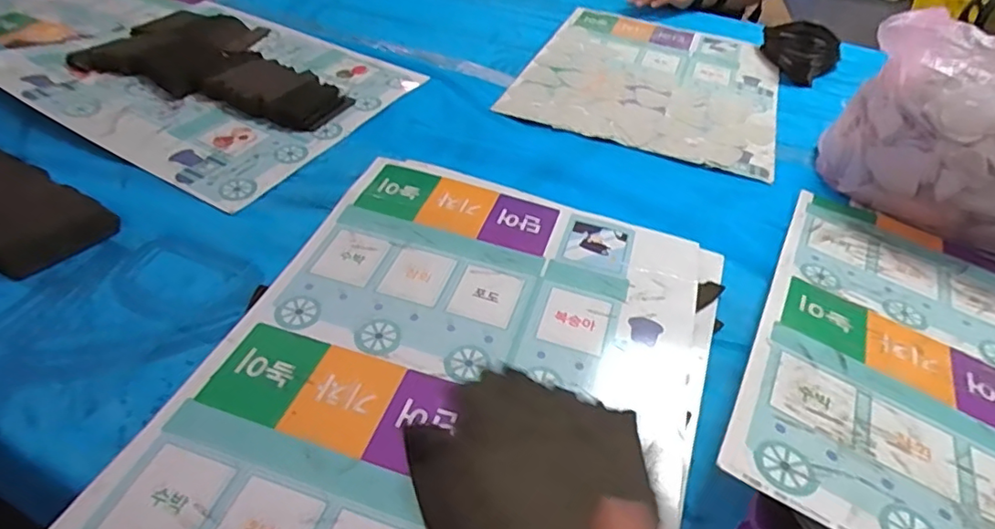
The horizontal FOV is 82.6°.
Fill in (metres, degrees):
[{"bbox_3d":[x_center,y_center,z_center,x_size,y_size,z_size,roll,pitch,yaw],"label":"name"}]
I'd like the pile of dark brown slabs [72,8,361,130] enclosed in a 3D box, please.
[{"bbox_3d":[-0.403,-0.308,0.863,0.428,0.040,0.244,16,44,11],"label":"pile of dark brown slabs"}]

